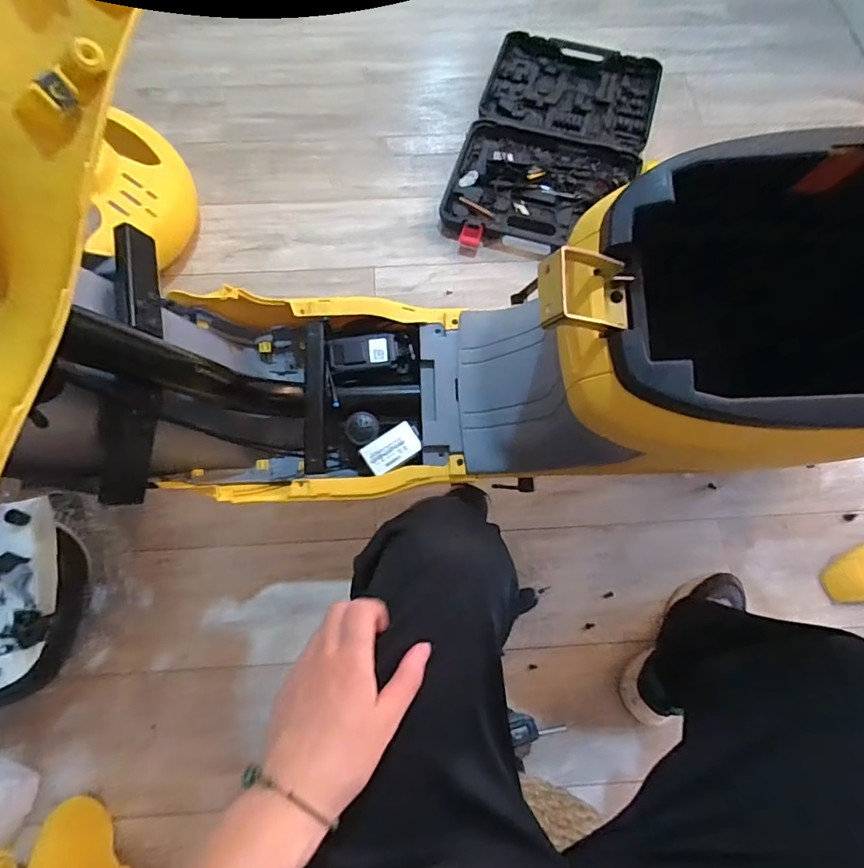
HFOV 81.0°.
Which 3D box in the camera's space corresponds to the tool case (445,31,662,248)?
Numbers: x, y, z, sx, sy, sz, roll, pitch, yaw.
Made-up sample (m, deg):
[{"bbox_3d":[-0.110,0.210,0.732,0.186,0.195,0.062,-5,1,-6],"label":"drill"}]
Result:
[{"bbox_3d":[0.302,-0.718,1.236,0.411,0.052,0.694,17,71,5],"label":"tool case"}]

